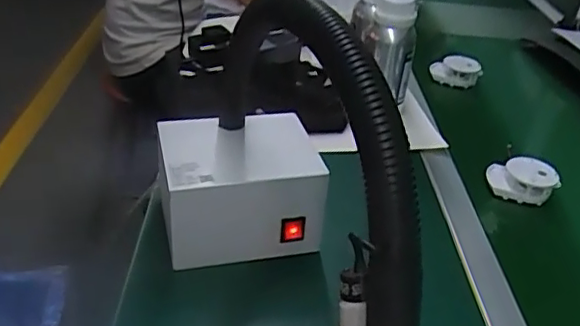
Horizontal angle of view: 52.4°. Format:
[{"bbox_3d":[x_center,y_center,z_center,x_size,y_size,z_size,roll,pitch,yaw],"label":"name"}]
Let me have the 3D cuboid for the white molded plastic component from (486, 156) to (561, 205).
[{"bbox_3d":[0.296,0.020,0.752,0.083,0.040,0.059,16,34,16],"label":"white molded plastic component"}]

